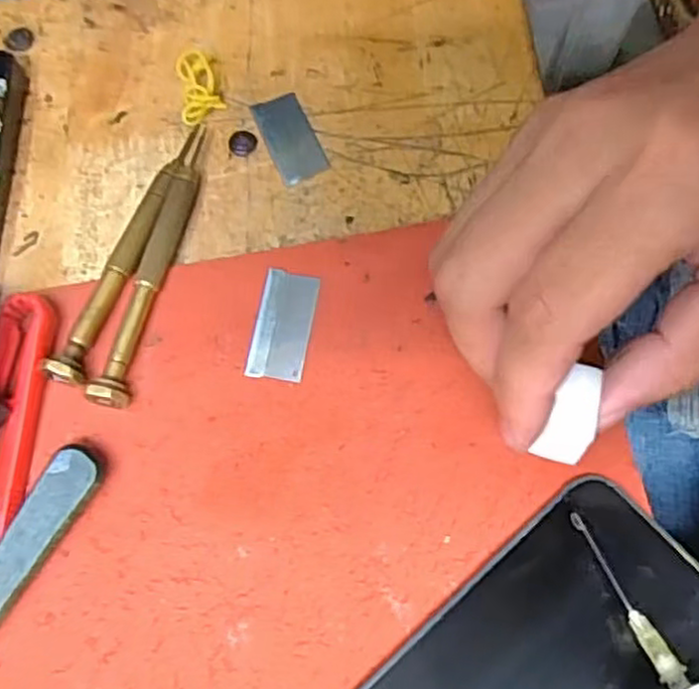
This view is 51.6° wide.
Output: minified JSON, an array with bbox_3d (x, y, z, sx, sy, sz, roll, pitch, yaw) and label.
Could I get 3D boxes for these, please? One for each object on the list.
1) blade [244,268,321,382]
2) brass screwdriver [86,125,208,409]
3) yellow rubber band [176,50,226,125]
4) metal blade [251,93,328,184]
[{"bbox_3d":[-0.023,-0.007,0.246,0.019,0.004,0.038,9,71,5],"label":"blade"},{"bbox_3d":[-0.067,-0.032,0.252,0.010,0.014,0.112,11,71,5],"label":"brass screwdriver"},{"bbox_3d":[-0.060,-0.101,0.282,0.016,0.010,0.029,-18,71,-5],"label":"yellow rubber band"},{"bbox_3d":[-0.023,-0.080,0.277,0.019,0.004,0.038,-23,71,-6],"label":"metal blade"}]

